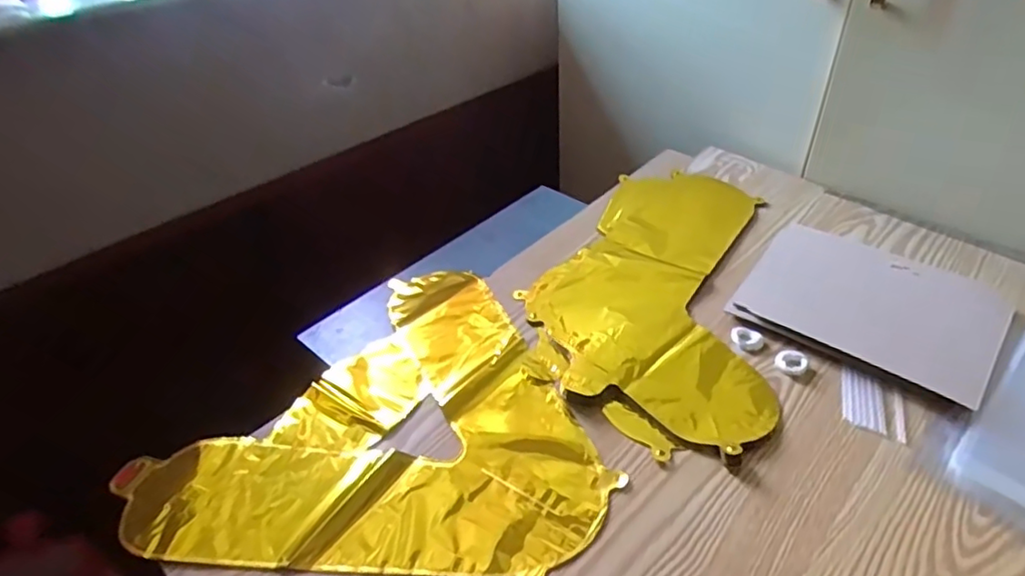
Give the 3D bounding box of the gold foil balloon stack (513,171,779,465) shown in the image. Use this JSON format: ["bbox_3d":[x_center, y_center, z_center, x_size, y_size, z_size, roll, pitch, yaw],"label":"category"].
[{"bbox_3d":[0.146,-0.010,0.657,0.223,0.010,0.411,8,41,13],"label":"gold foil balloon stack"}]

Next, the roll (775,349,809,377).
[{"bbox_3d":[0.256,0.066,0.561,0.027,0.004,0.031,20,45,26],"label":"roll"}]

